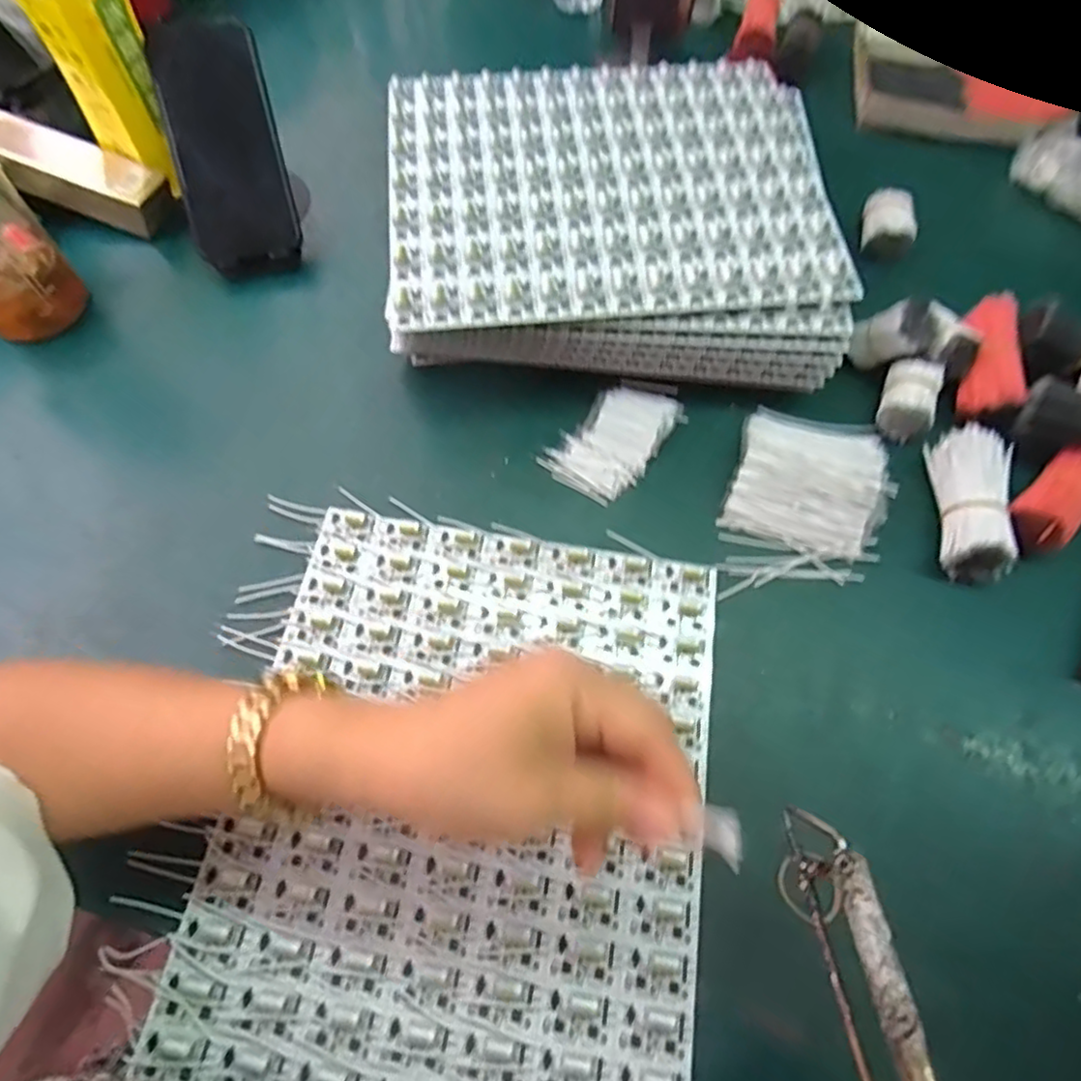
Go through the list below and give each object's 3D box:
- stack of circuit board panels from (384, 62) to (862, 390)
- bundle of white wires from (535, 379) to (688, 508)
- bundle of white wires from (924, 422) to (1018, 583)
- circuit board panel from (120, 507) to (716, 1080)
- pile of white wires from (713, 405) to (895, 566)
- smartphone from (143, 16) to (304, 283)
[{"bbox_3d":[0.045,-0.228,0.481,0.297,0.090,0.254,2,65,-4],"label":"stack of circuit board panels"},{"bbox_3d":[0.053,-0.072,0.439,0.056,0.013,0.102,38,68,13],"label":"bundle of white wires"},{"bbox_3d":[0.266,-0.023,0.404,0.044,0.034,0.091,8,63,3],"label":"bundle of white wires"},{"bbox_3d":[-0.036,0.127,0.344,0.239,0.011,0.287,9,62,4],"label":"circuit board panel"},{"bbox_3d":[0.174,-0.044,0.422,0.094,0.021,0.104,21,65,5],"label":"pile of white wires"},{"bbox_3d":[-0.232,-0.287,0.485,0.080,0.013,0.174,-10,97,8],"label":"smartphone"}]

